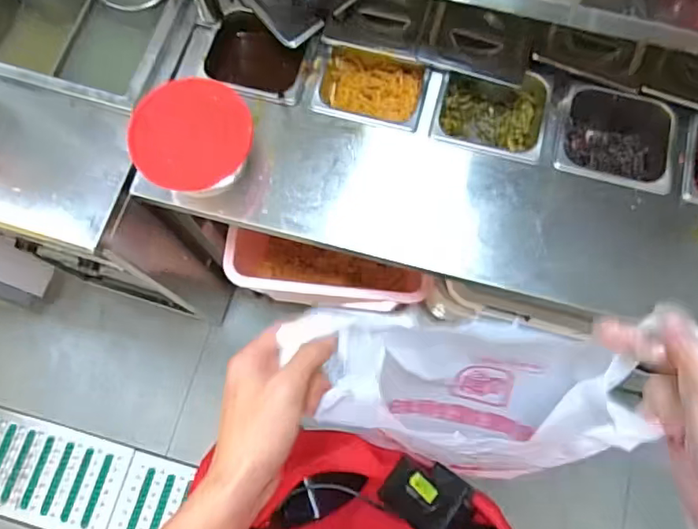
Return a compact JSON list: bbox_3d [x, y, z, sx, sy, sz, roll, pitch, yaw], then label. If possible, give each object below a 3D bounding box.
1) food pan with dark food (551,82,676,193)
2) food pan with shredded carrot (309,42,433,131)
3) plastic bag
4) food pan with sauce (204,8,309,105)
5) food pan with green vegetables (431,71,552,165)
[{"bbox_3d":[0.407,-0.188,0.856,0.170,0.093,0.155,13,74,4],"label":"food pan with dark food"},{"bbox_3d":[0.035,-0.278,0.896,0.176,0.103,0.153,8,74,2],"label":"food pan with shredded carrot"},{"bbox_3d":[0.103,0.124,0.535,0.243,0.225,0.111,4,74,1],"label":"plastic bag"},{"bbox_3d":[-0.145,-0.328,0.905,0.164,0.099,0.154,11,74,3],"label":"food pan with sauce"},{"bbox_3d":[0.221,-0.229,0.880,0.170,0.093,0.162,14,74,4],"label":"food pan with green vegetables"}]

